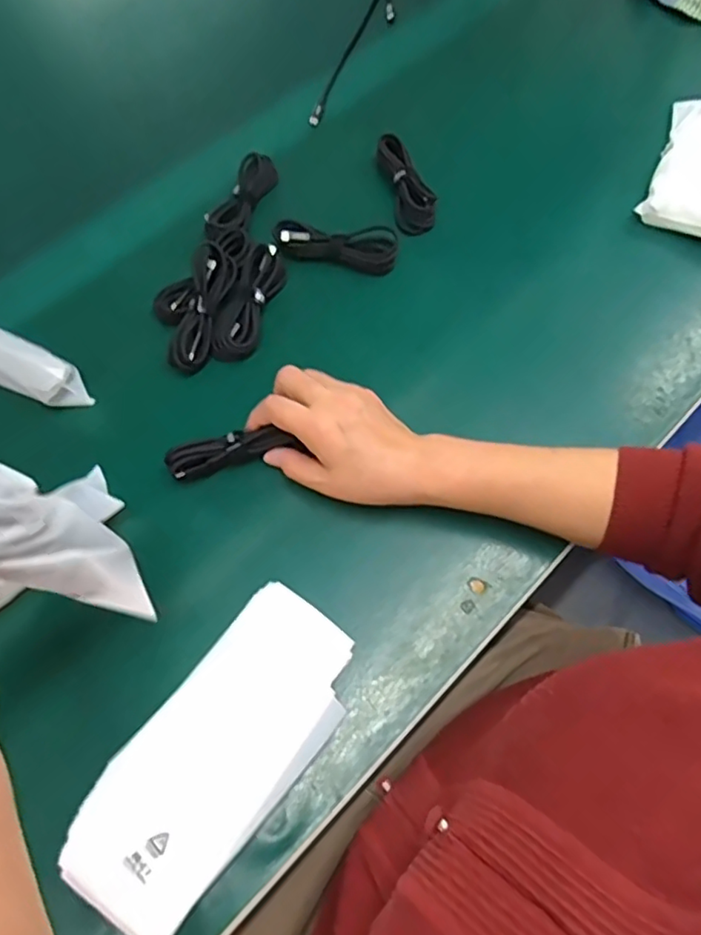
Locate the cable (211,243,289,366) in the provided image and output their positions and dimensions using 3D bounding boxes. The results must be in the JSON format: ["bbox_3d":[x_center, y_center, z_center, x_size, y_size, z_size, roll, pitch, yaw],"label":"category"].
[{"bbox_3d":[-0.088,-0.143,0.506,0.041,0.021,0.108,17,67,8],"label":"cable"}]

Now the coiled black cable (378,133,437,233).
[{"bbox_3d":[0.051,-0.273,0.566,0.032,0.026,0.107,-14,66,-5],"label":"coiled black cable"}]

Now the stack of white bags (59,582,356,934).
[{"bbox_3d":[-0.080,0.172,0.366,0.093,0.023,0.199,36,71,16],"label":"stack of white bags"}]

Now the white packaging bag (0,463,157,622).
[{"bbox_3d":[-0.143,0.036,0.282,0.026,0.137,0.044,12,65,26],"label":"white packaging bag"}]

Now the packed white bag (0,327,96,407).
[{"bbox_3d":[-0.289,-0.091,0.483,0.160,0.044,0.052,28,69,13],"label":"packed white bag"}]

